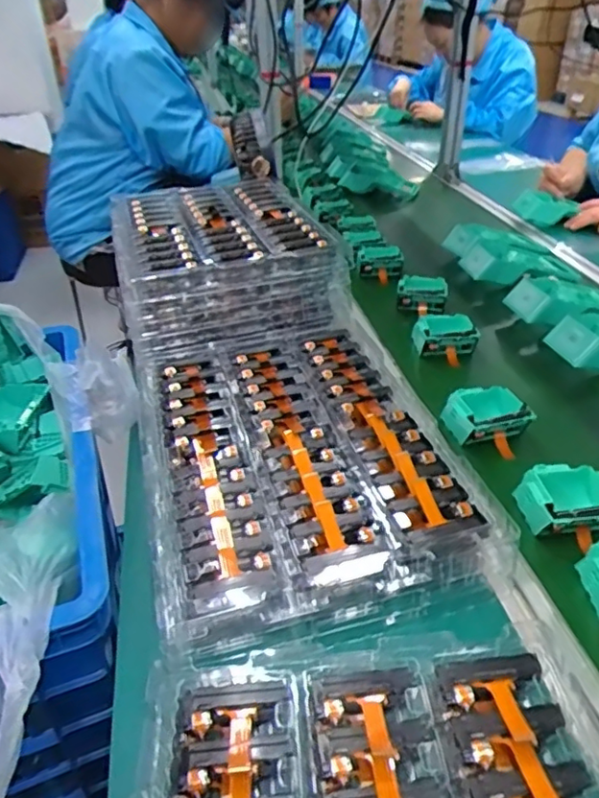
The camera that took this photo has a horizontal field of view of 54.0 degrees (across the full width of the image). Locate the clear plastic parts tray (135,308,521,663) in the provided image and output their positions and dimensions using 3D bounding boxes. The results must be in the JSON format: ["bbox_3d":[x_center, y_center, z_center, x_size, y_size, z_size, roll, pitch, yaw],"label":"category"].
[{"bbox_3d":[-0.013,0.032,0.573,0.262,0.038,0.383,-11,36,-12],"label":"clear plastic parts tray"}]

